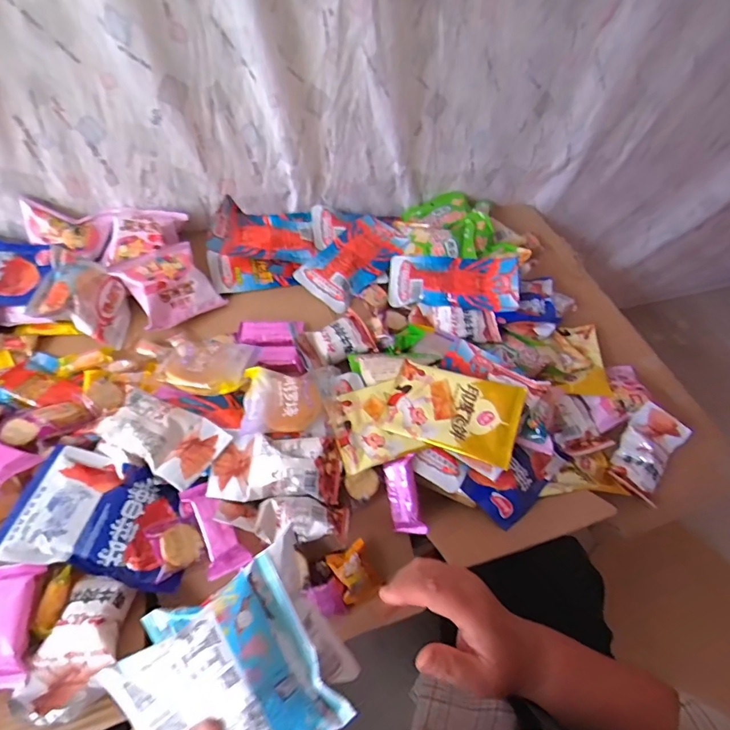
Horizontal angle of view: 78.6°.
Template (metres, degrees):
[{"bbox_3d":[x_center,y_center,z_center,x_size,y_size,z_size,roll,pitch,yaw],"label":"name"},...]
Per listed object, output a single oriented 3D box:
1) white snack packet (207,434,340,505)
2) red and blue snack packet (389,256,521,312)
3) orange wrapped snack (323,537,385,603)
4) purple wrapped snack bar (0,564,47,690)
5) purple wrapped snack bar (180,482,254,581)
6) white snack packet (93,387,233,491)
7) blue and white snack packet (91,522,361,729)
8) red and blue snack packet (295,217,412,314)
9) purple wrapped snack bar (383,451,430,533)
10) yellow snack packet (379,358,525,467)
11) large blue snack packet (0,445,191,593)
[{"bbox_3d":[-0.096,0.109,0.488,0.139,0.021,0.067,7,55,-3],"label":"white snack packet"},{"bbox_3d":[0.140,-0.134,0.714,0.201,0.016,0.095,4,66,10],"label":"red and blue snack packet"},{"bbox_3d":[-0.009,0.231,0.492,0.046,0.019,0.060,-21,80,-34],"label":"orange wrapped snack"},{"bbox_3d":[-0.311,0.225,0.388,0.040,0.014,0.095,-5,56,-12],"label":"purple wrapped snack bar"},{"bbox_3d":[-0.164,0.175,0.475,0.041,0.012,0.098,-30,75,-23],"label":"purple wrapped snack bar"},{"bbox_3d":[-0.221,0.075,0.488,0.126,0.038,0.078,28,56,11],"label":"white snack packet"},{"bbox_3d":[-0.086,0.205,0.302,0.138,0.062,0.125,-26,60,-22],"label":"blue and white snack packet"},{"bbox_3d":[-0.013,-0.175,0.741,0.104,0.035,0.205,36,58,16],"label":"red and blue snack packet"},{"bbox_3d":[0.045,0.149,0.511,0.032,0.025,0.085,-8,80,-11],"label":"purple wrapped snack bar"},{"bbox_3d":[0.105,0.053,0.532,0.153,0.013,0.098,15,62,18],"label":"yellow snack packet"},{"bbox_3d":[-0.262,0.153,0.456,0.162,0.041,0.114,11,55,0],"label":"large blue snack packet"}]

